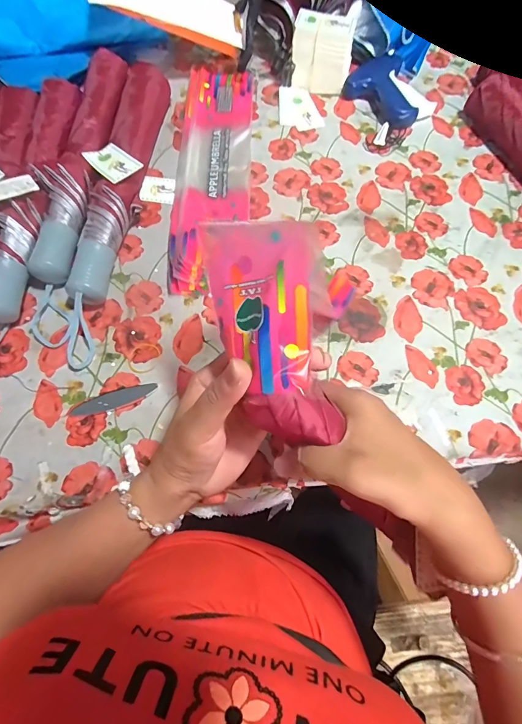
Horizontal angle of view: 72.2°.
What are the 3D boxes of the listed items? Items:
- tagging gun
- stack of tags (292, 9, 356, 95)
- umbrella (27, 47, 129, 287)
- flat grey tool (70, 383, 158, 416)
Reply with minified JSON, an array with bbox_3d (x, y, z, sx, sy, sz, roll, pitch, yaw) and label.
[{"bbox_3d":[0.179,-0.377,0.509,0.104,0.026,0.136,-22,70,-9],"label":"tagging gun"},{"bbox_3d":[0.084,-0.422,0.495,0.077,0.079,0.035,17,69,6],"label":"stack of tags"},{"bbox_3d":[-0.215,-0.245,0.433,0.061,0.046,0.340,7,68,2],"label":"umbrella"},{"bbox_3d":[-0.139,0.036,0.340,0.079,0.004,0.018,-19,69,-8],"label":"flat grey tool"}]

